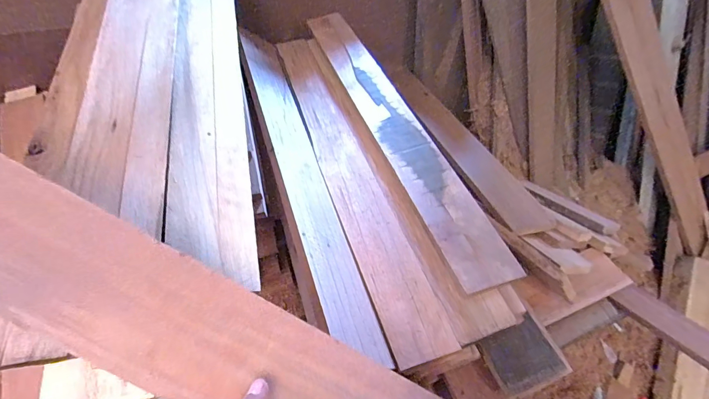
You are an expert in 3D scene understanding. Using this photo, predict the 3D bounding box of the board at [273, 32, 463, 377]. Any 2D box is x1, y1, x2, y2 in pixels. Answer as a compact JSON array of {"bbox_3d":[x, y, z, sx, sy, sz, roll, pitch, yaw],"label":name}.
[{"bbox_3d":[-0.035,-0.111,0.887,0.105,0.011,0.955,-14,51,-12],"label":"board"}]

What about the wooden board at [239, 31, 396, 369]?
[{"bbox_3d":[-0.125,-0.102,0.834,0.122,0.012,0.900,16,38,-42],"label":"wooden board"}]

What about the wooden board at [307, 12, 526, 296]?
[{"bbox_3d":[0.073,-0.214,0.938,0.112,0.018,0.965,-17,52,-10],"label":"wooden board"}]

